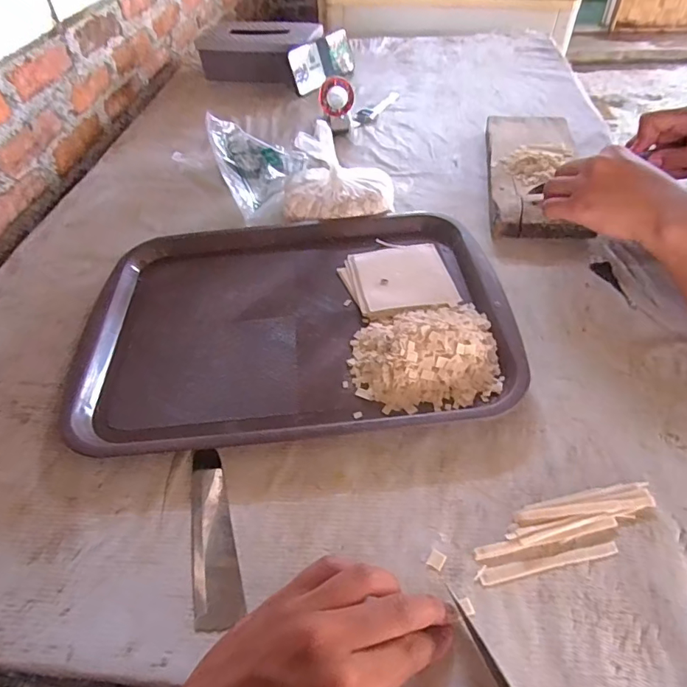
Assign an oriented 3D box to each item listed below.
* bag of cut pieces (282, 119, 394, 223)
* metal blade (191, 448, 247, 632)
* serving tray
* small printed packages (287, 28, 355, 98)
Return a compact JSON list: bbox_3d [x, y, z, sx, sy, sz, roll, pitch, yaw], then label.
[{"bbox_3d":[-0.006,-0.211,0.595,0.144,0.090,0.099,-2,48,3],"label":"bag of cut pieces"},{"bbox_3d":[-0.100,0.138,0.351,0.032,0.004,0.133,-14,49,-10],"label":"metal blade"},{"bbox_3d":[-0.052,-0.043,0.488,0.424,0.030,0.311,-5,48,-1],"label":"serving tray"},{"bbox_3d":[-0.037,-0.553,0.919,0.157,0.078,0.026,-36,25,-23],"label":"small printed packages"}]

